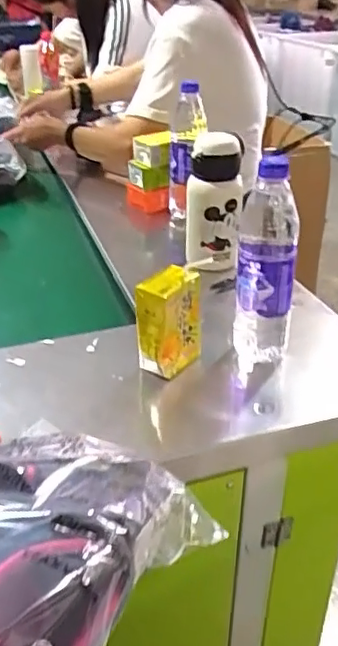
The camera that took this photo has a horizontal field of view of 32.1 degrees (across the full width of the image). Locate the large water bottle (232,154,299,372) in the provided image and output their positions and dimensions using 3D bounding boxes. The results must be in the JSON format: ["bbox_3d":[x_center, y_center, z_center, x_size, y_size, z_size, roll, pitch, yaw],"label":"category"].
[{"bbox_3d":[0.107,-0.064,0.648,0.062,0.232,0.064,4,32,9],"label":"large water bottle"}]

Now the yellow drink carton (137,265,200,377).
[{"bbox_3d":[-0.001,-0.002,0.657,0.042,0.111,0.074,23,39,34],"label":"yellow drink carton"}]

